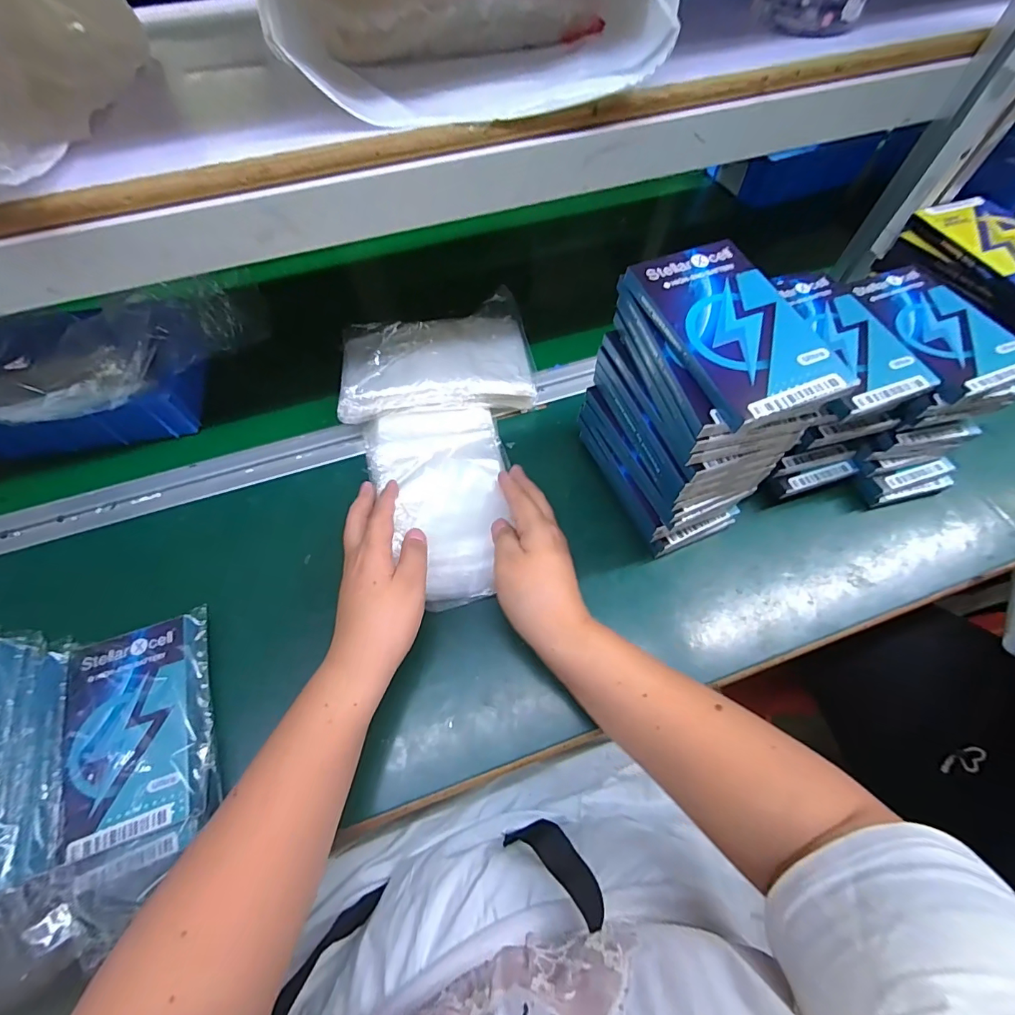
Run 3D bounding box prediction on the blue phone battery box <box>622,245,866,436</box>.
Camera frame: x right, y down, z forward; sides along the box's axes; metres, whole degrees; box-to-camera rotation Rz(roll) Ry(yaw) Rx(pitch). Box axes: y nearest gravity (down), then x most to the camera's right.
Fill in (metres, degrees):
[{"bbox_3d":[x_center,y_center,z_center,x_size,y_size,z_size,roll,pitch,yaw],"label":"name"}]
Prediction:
[{"bbox_3d":[0.139,-0.111,0.281,0.078,0.012,0.131,-20,67,-8],"label":"blue phone battery box"}]

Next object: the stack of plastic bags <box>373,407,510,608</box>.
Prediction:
[{"bbox_3d":[-0.051,-0.009,0.397,0.114,0.025,0.182,-13,67,-6],"label":"stack of plastic bags"}]

